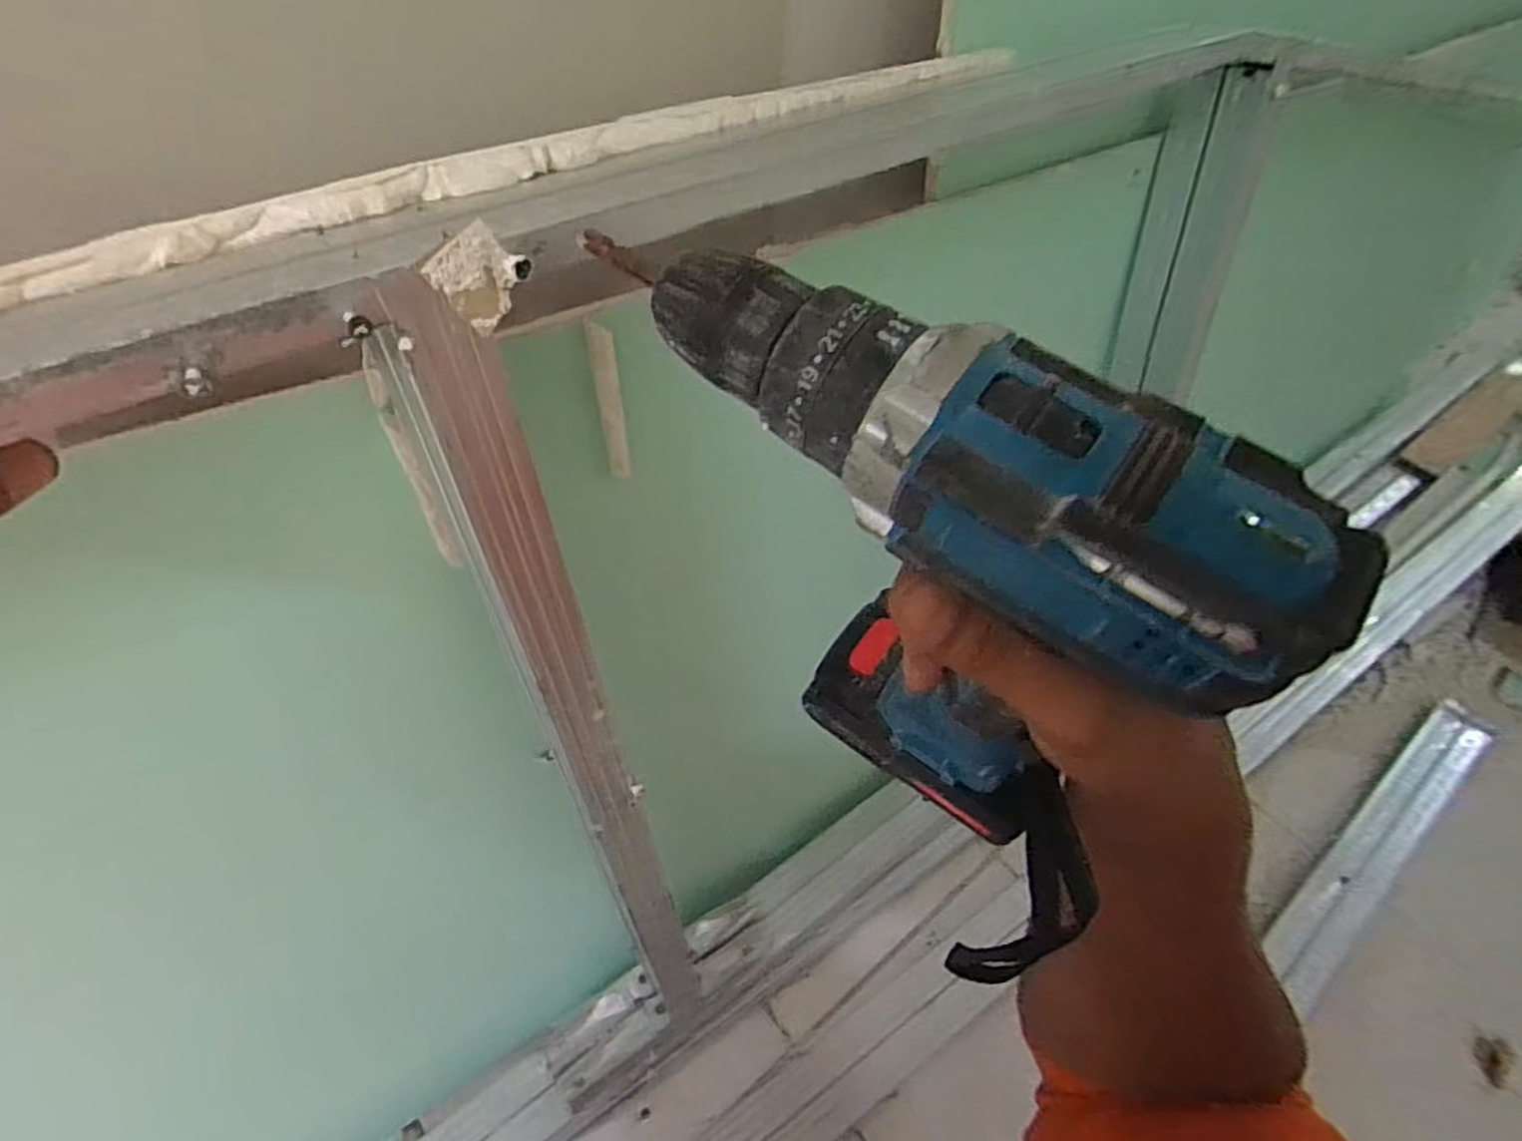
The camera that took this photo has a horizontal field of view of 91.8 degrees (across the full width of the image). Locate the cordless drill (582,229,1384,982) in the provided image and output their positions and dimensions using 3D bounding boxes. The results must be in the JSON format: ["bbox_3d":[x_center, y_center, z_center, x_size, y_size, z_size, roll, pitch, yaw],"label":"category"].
[{"bbox_3d":[0.048,0.017,0.247,0.060,0.194,0.183,-31,55,-28],"label":"cordless drill"}]

